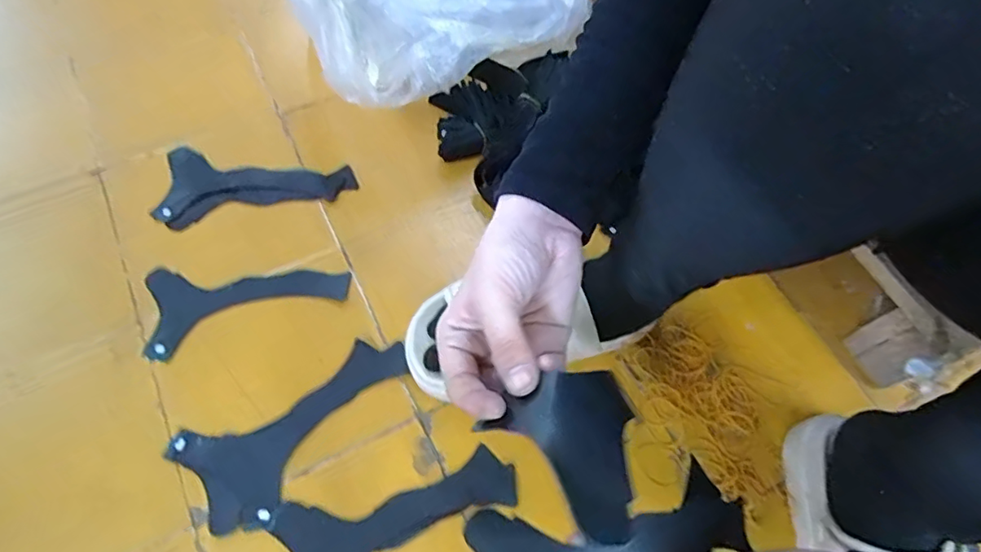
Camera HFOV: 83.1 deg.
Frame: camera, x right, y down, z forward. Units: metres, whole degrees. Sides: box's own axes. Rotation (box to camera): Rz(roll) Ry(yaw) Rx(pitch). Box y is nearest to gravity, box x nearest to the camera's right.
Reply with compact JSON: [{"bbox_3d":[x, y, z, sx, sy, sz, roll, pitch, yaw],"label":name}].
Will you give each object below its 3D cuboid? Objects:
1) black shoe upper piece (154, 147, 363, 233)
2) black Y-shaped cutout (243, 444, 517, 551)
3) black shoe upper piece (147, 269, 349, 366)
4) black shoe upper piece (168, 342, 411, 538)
[{"bbox_3d":[-0.256,-0.094,0.603,0.199,0.022,0.091,3,63,-2],"label":"black shoe upper piece"},{"bbox_3d":[-0.081,0.215,0.459,0.212,0.007,0.096,-13,63,-10],"label":"black Y-shaped cutout"},{"bbox_3d":[-0.235,0.023,0.540,0.187,0.010,0.087,-9,64,-8],"label":"black shoe upper piece"},{"bbox_3d":[-0.171,0.123,0.494,0.204,0.008,0.102,-40,71,-20],"label":"black shoe upper piece"}]

